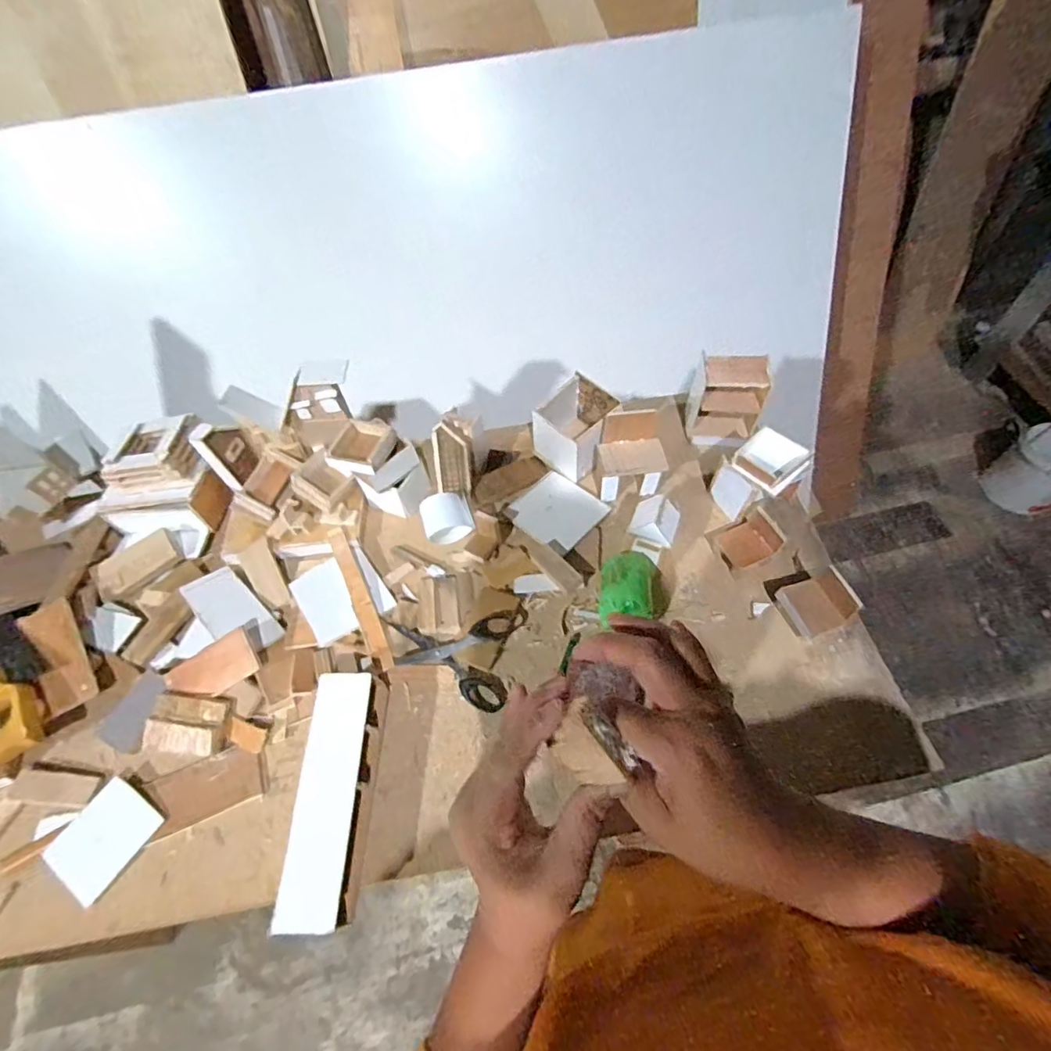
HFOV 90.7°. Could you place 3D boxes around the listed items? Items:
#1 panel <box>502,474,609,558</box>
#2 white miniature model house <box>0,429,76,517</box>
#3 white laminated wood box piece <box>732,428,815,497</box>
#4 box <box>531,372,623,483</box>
[{"bbox_3d":[0.039,-0.019,0.661,0.102,0.011,0.095,34,65,24],"label":"panel"},{"bbox_3d":[-0.608,-0.063,0.603,0.083,0.081,0.083,27,63,21],"label":"white miniature model house"},{"bbox_3d":[0.281,-0.074,0.598,0.068,0.024,0.069,-36,61,-18],"label":"white laminated wood box piece"},{"bbox_3d":[0.068,-0.129,0.687,0.086,0.082,0.094,36,66,25],"label":"box"}]

